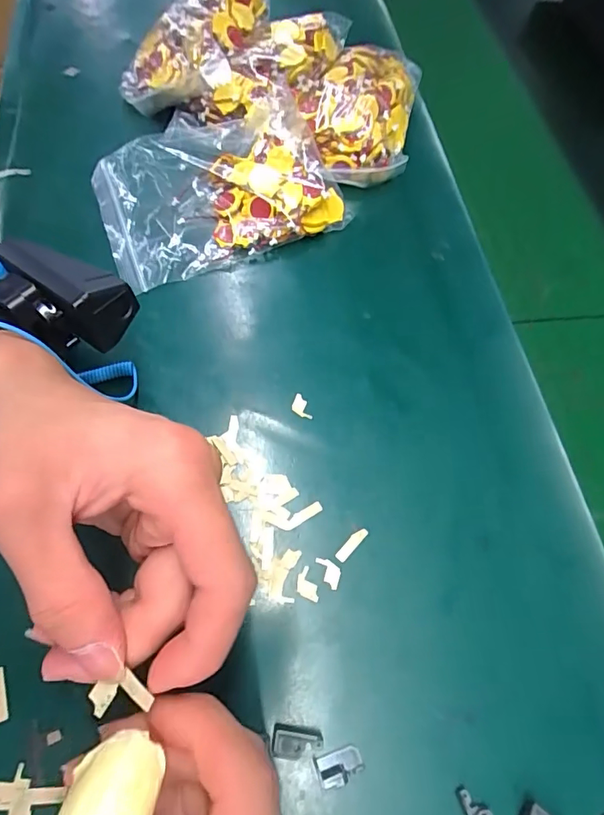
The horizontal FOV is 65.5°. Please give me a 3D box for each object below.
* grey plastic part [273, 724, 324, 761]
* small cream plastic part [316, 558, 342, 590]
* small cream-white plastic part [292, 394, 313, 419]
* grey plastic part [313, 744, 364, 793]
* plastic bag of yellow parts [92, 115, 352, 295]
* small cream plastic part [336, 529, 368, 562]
[{"bbox_3d":[-0.002,0.152,0.212,0.022,0.004,0.013,10,65,1],"label":"grey plastic part"},{"bbox_3d":[0.014,0.086,0.247,0.017,0.004,0.010,41,70,15],"label":"small cream plastic part"},{"bbox_3d":[-0.001,0.000,0.286,0.010,0.004,0.018,-19,68,-11],"label":"small cream-white plastic part"},{"bbox_3d":[0.017,0.162,0.211,0.021,0.004,0.013,-15,67,-10],"label":"grey plastic part"},{"bbox_3d":[-0.061,-0.154,0.338,0.164,0.035,0.109,-20,68,-12],"label":"plastic bag of yellow parts"},{"bbox_3d":[0.027,0.074,0.254,0.006,0.004,0.022,41,70,15],"label":"small cream plastic part"}]

